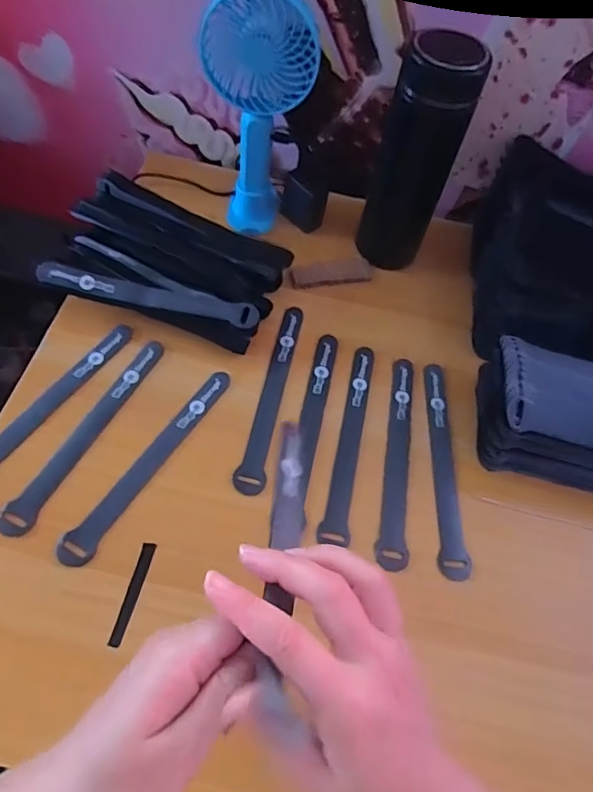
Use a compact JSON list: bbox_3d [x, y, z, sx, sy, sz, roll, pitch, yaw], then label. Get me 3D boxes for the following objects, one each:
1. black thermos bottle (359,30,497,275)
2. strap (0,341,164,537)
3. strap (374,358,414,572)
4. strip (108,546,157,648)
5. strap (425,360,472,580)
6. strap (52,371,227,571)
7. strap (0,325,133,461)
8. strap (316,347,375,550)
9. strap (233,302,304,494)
[{"bbox_3d":[0.111,-0.218,0.500,0.071,0.195,0.068,20,60,5],"label":"black thermos bottle"},{"bbox_3d":[-0.168,0.026,0.430,0.023,0.009,0.194,27,60,9],"label":"strap"},{"bbox_3d":[0.089,0.050,0.453,0.024,0.005,0.195,13,58,0],"label":"strap"},{"bbox_3d":[-0.116,0.139,0.371,0.010,0.004,0.070,13,59,0],"label":"strip"},{"bbox_3d":[0.129,0.055,0.452,0.024,0.009,0.194,7,60,-3],"label":"strap"},{"bbox_3d":[-0.116,0.049,0.423,0.024,0.004,0.193,29,61,10],"label":"strap"},{"bbox_3d":[-0.209,0.006,0.439,0.024,0.004,0.195,30,59,9],"label":"strap"},{"bbox_3d":[0.048,0.035,0.454,0.023,0.004,0.191,14,59,1],"label":"strap"},{"bbox_3d":[-0.020,-0.005,0.466,0.022,0.010,0.196,13,59,1],"label":"strap"}]

